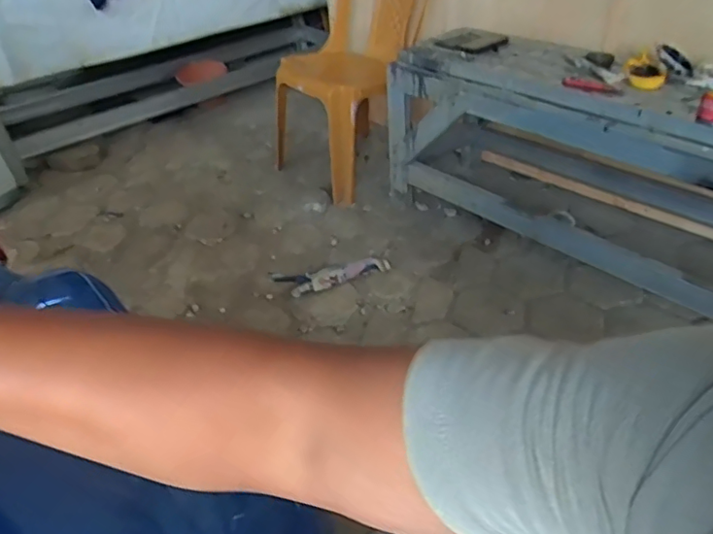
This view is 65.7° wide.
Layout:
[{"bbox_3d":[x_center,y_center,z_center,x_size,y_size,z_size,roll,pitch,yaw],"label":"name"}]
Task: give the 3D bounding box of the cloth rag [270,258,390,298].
[{"bbox_3d":[-0.079,0.025,1.664,0.369,0.043,0.155,-7,38,-2],"label":"cloth rag"}]

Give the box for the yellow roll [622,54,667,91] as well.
[{"bbox_3d":[0.690,-0.463,1.321,0.097,0.052,0.092,13,42,23],"label":"yellow roll"}]

